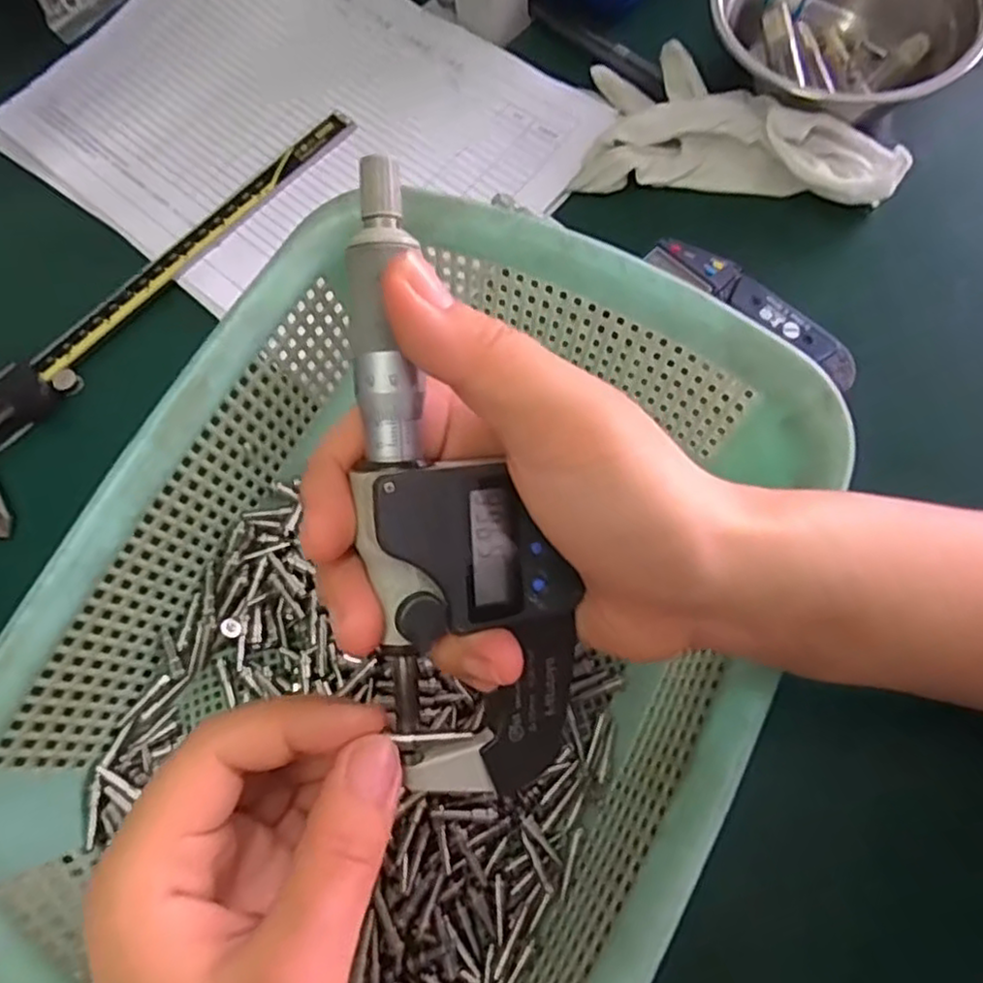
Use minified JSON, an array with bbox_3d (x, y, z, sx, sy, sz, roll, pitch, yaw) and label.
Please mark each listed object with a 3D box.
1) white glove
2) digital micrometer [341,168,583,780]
[{"bbox_3d":[0.127,-0.190,0.362,0.154,0.030,0.078,9,71,5],"label":"white glove"},{"bbox_3d":[-0.012,0.007,0.173,0.050,0.023,0.159,-17,105,-4],"label":"digital micrometer"}]

